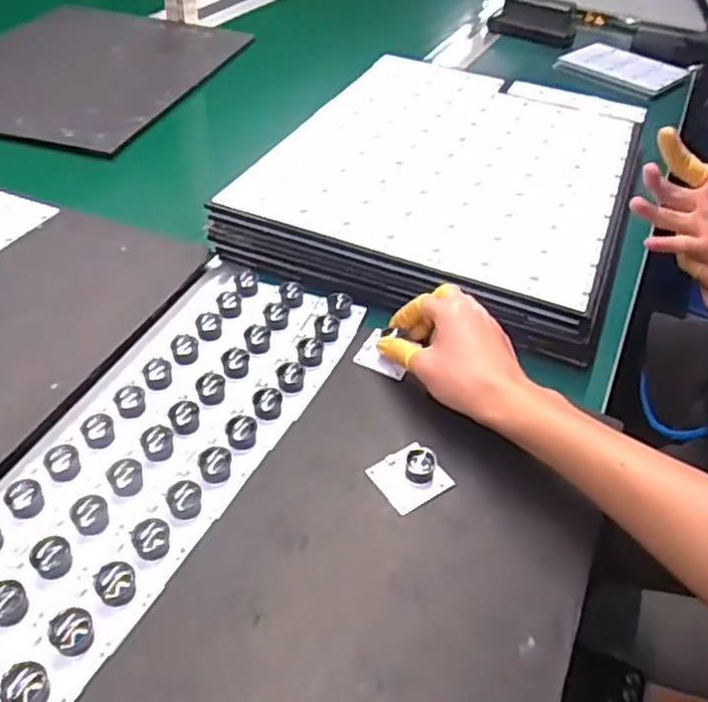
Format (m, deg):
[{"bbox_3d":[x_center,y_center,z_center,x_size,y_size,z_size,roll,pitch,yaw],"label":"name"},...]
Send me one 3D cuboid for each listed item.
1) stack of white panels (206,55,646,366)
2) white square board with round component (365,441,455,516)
[{"bbox_3d":[0.117,-0.203,0.765,0.366,0.054,0.469,19,45,13],"label":"stack of white panels"},{"bbox_3d":[0.039,0.084,0.478,0.047,0.021,0.044,-22,50,-27],"label":"white square board with round component"}]

